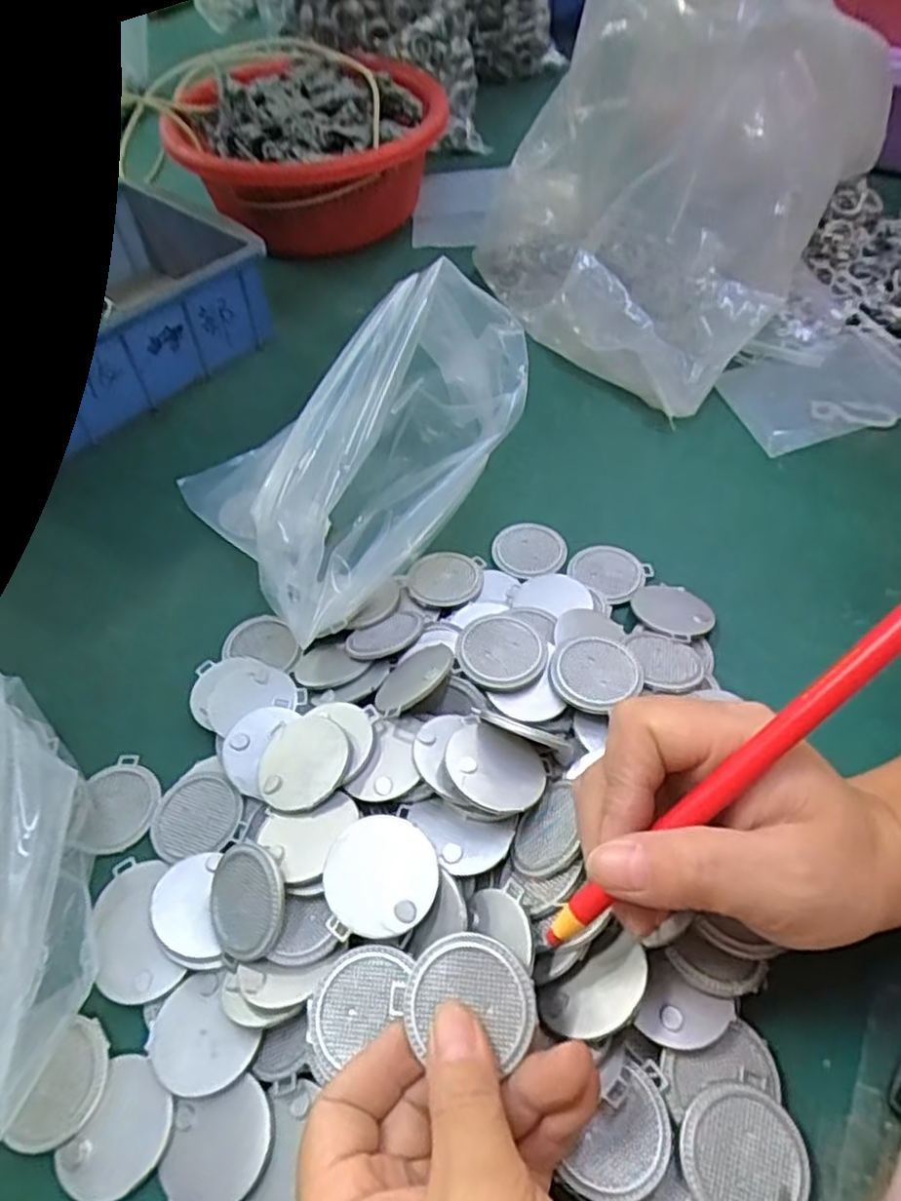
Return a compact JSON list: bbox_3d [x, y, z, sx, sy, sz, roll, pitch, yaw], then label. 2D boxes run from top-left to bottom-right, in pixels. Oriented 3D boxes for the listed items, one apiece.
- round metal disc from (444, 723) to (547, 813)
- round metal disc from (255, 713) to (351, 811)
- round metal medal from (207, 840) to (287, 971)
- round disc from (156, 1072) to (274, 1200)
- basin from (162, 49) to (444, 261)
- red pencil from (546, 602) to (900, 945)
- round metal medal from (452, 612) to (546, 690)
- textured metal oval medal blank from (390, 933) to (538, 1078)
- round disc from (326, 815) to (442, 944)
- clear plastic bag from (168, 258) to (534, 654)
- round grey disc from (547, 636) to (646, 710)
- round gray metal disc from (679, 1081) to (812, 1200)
[{"bbox_3d":[0.018,0.066,0.284,0.038,0.004,0.041,16,38,-13],"label":"round metal disc"},{"bbox_3d":[-0.061,0.067,0.297,0.038,0.004,0.040,-7,51,9],"label":"round metal disc"},{"bbox_3d":[-0.077,0.113,0.267,0.039,0.004,0.040,-8,75,33],"label":"round metal medal"},{"bbox_3d":[-0.079,0.184,0.240,0.038,0.006,0.033,-14,54,-8],"label":"round disc"},{"bbox_3d":[-0.113,-0.379,0.602,0.206,0.107,0.206,-1,53,2],"label":"basin"},{"bbox_3d":[0.085,0.046,0.202,0.159,0.006,0.011,-46,58,11],"label":"red pencil"},{"bbox_3d":[0.023,0.023,0.323,0.039,0.007,0.037,-1,53,2],"label":"round metal medal"},{"bbox_3d":[0.006,0.125,0.222,0.038,0.004,0.039,-41,66,-10],"label":"textured metal oval medal blank"},{"bbox_3d":[-0.025,0.099,0.257,0.039,0.004,0.040,-1,63,2],"label":"round disc"},{"bbox_3d":[-0.022,-0.076,0.367,0.106,0.119,0.194,14,55,12],"label":"clear plastic bag"},{"bbox_3d":[0.064,0.031,0.318,0.040,0.006,0.037,-1,53,2],"label":"round grey disc"},{"bbox_3d":[0.094,0.179,0.228,0.040,0.004,0.039,2,58,-3],"label":"round gray metal disc"}]

